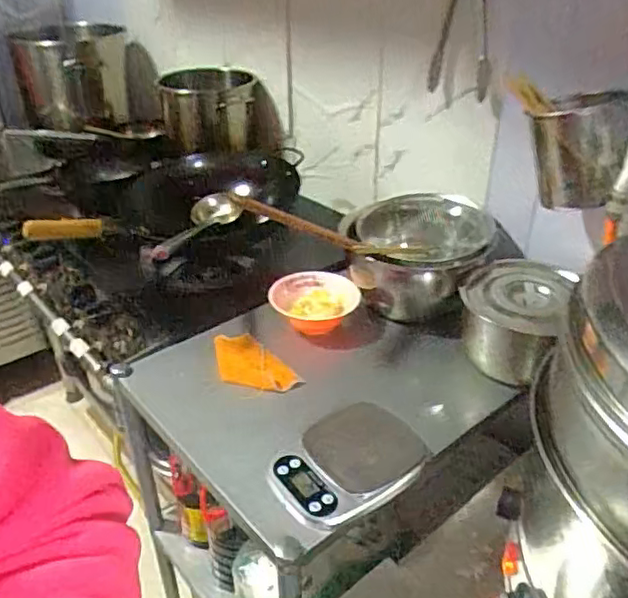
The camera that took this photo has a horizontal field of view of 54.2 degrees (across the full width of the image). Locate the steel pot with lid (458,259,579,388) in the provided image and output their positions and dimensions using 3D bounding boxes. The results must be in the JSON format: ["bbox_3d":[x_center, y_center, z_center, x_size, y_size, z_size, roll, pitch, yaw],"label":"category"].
[{"bbox_3d":[0.333,0.036,1.033,0.165,0.129,0.196,12,35,20],"label":"steel pot with lid"}]

